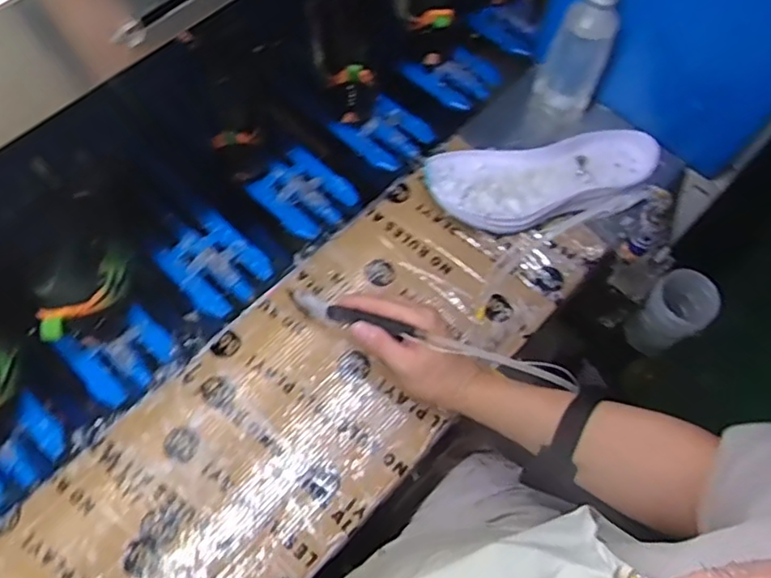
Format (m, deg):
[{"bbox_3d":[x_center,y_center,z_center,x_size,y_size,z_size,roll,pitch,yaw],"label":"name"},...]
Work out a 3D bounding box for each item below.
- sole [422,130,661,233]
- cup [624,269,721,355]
[{"bbox_3d":[0.187,-0.126,0.731,0.280,0.050,0.113,-9,64,-6],"label":"sole"},{"bbox_3d":[0.363,0.037,0.808,0.074,0.121,0.073,1,63,-1],"label":"cup"}]

